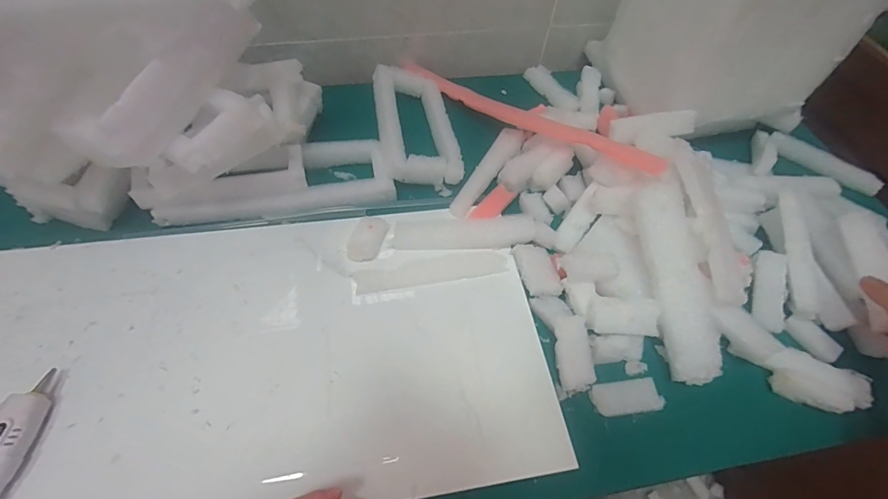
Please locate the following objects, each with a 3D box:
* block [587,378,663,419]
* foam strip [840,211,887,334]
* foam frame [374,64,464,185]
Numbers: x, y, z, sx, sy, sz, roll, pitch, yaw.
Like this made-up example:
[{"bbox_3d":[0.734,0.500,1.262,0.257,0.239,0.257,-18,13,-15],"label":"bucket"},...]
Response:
[{"bbox_3d":[0.174,0.141,0.399,0.068,0.008,0.029,-6,57,-7],"label":"block"},{"bbox_3d":[0.433,0.020,0.419,0.017,0.031,0.121,2,76,-2],"label":"foam strip"},{"bbox_3d":[-0.038,-0.175,0.568,0.106,0.037,0.198,-5,56,-6],"label":"foam frame"}]

